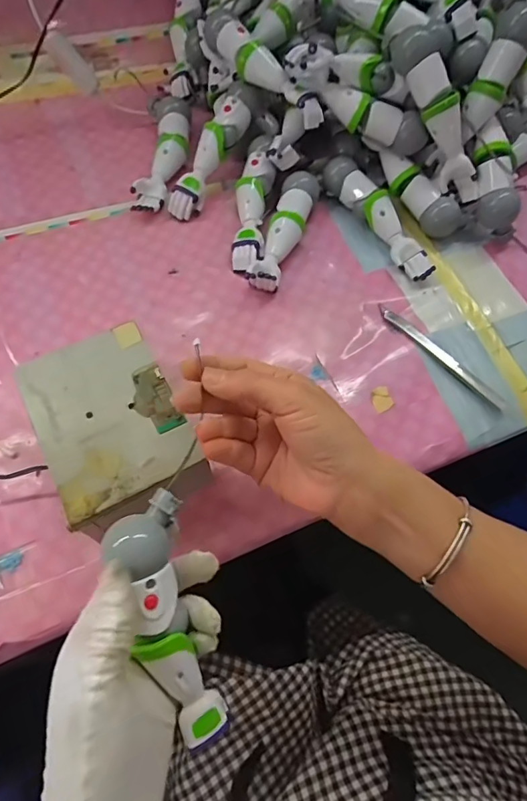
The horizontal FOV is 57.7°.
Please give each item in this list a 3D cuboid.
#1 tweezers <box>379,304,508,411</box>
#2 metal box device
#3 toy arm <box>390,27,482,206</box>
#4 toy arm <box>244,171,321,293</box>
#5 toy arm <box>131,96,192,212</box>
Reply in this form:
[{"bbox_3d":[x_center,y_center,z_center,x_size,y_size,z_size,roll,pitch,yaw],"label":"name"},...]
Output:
[{"bbox_3d":[0.150,-0.038,0.407,0.012,0.008,0.131,-39,72,-19],"label":"tweezers"},{"bbox_3d":[-0.107,0.020,0.344,0.093,0.056,0.127,-28,69,-15],"label":"metal box device"},{"bbox_3d":[0.162,-0.253,0.428,0.034,0.038,0.152,-40,113,-19],"label":"toy arm"},{"bbox_3d":[0.020,-0.156,0.447,0.032,0.030,0.134,18,65,6],"label":"toy arm"},{"bbox_3d":[-0.101,-0.251,0.487,0.046,0.030,0.142,3,64,-1],"label":"toy arm"}]

